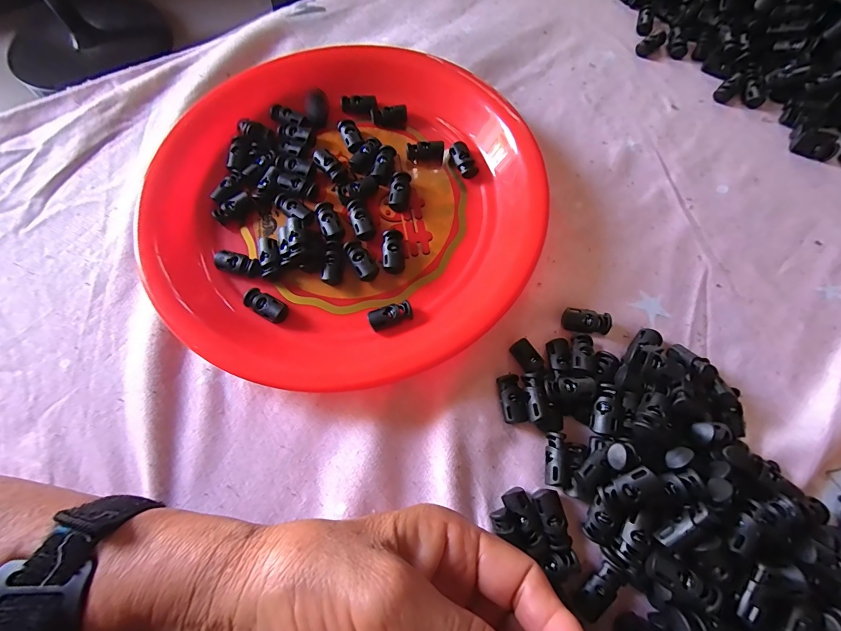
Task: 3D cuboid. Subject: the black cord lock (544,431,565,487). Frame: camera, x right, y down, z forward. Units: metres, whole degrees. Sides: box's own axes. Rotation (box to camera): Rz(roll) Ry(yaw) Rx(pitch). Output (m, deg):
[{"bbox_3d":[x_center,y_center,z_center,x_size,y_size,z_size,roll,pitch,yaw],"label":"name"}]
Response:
[{"bbox_3d":[0.073,0.078,0.202,0.009,0.010,0.028,13,71,5],"label":"black cord lock"}]

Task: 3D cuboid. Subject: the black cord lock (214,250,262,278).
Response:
[{"bbox_3d":[-0.118,-0.034,0.243,0.030,0.009,0.014,11,71,5],"label":"black cord lock"}]

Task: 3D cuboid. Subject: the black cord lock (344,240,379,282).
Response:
[{"bbox_3d":[-0.039,-0.035,0.241,0.013,0.010,0.029,-33,73,-10],"label":"black cord lock"}]

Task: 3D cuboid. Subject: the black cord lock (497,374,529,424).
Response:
[{"bbox_3d":[0.053,0.048,0.214,0.014,0.009,0.027,-5,71,-1],"label":"black cord lock"}]

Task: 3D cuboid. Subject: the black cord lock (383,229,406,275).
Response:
[{"bbox_3d":[-0.017,-0.042,0.243,0.014,0.010,0.028,-2,71,0],"label":"black cord lock"}]

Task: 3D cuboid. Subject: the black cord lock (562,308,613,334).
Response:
[{"bbox_3d":[0.104,0.004,0.232,0.027,0.011,0.013,10,71,4],"label":"black cord lock"}]

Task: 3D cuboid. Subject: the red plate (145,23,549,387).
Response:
[{"bbox_3d":[-0.051,-0.090,0.255,0.244,0.027,0.276,-3,71,0],"label":"red plate"}]

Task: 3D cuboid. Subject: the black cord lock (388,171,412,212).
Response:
[{"bbox_3d":[-0.014,-0.086,0.258,0.014,0.008,0.029,6,71,3],"label":"black cord lock"}]

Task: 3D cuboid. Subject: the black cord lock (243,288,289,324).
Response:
[{"bbox_3d":[-0.097,-0.006,0.233,0.028,0.008,0.013,28,73,10],"label":"black cord lock"}]

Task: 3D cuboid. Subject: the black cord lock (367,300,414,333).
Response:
[{"bbox_3d":[-0.019,0.000,0.230,0.027,0.008,0.012,-21,72,-7],"label":"black cord lock"}]

